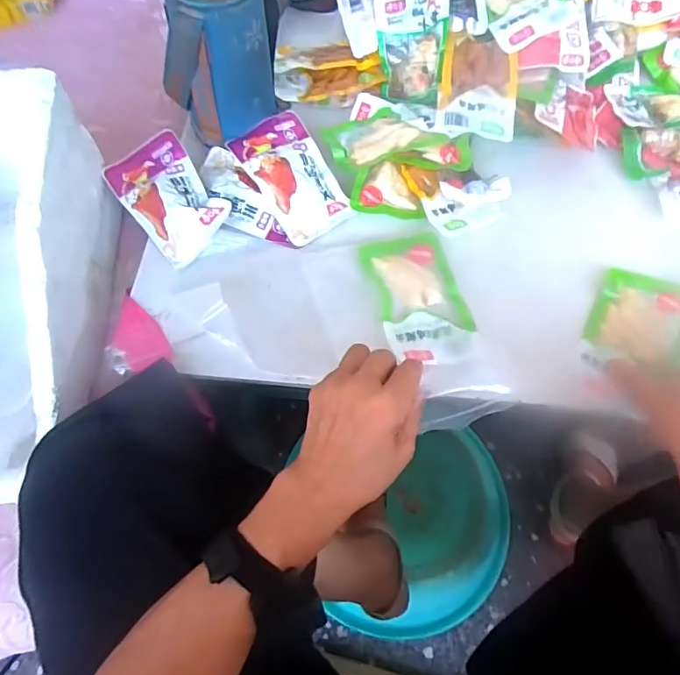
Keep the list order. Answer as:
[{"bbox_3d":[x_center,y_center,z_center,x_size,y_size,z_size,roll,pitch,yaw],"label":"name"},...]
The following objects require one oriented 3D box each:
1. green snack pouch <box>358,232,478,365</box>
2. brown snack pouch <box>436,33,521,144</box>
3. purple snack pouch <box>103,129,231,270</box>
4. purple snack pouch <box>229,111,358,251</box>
[{"bbox_3d":[0.074,-0.039,0.451,0.078,0.014,0.139,-12,65,-9],"label":"green snack pouch"},{"bbox_3d":[0.150,-0.275,0.529,0.080,0.016,0.131,7,75,6],"label":"brown snack pouch"},{"bbox_3d":[-0.172,-0.144,0.491,0.079,0.027,0.146,-35,70,-18],"label":"purple snack pouch"},{"bbox_3d":[-0.051,-0.167,0.503,0.078,0.030,0.135,-26,68,-15],"label":"purple snack pouch"}]

